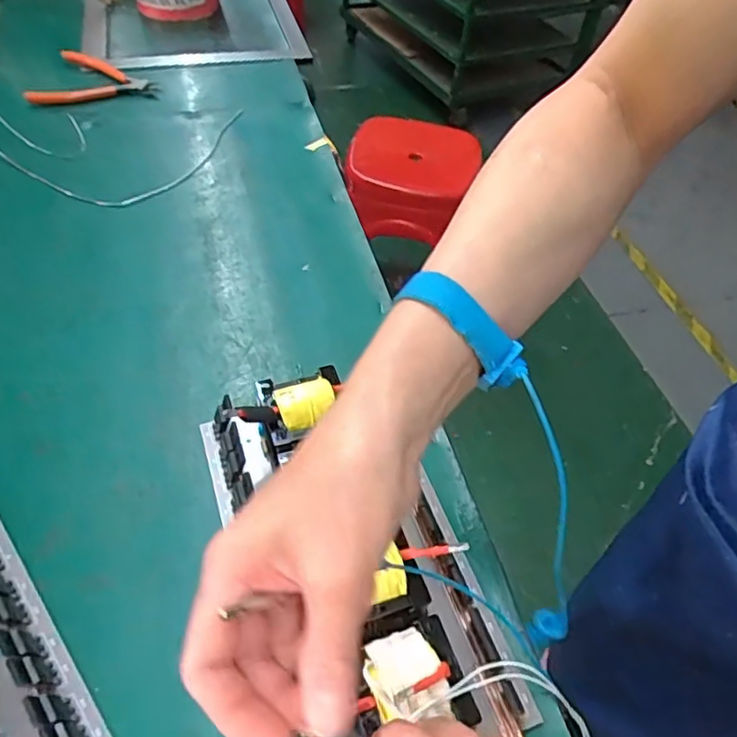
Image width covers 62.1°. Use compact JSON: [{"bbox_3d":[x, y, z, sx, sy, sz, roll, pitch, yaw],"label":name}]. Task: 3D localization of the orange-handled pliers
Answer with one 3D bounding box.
[{"bbox_3d":[-0.335,-0.353,0.734,0.142,0.021,0.095,-13,52,-17],"label":"orange-handled pliers"}]

